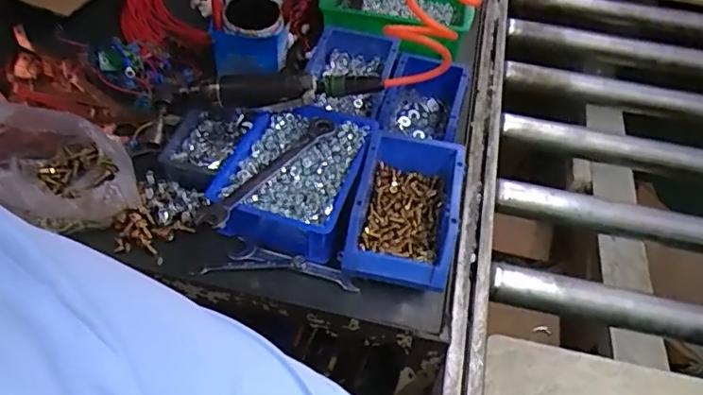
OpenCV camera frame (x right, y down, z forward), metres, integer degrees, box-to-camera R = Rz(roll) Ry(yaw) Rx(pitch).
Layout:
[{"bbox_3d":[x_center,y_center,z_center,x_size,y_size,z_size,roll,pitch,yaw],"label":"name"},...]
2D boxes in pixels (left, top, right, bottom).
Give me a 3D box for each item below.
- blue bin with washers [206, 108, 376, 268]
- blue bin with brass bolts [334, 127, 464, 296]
[{"bbox_3d":[-0.066,-0.029,0.689,0.155,0.070,0.207,14,49,8],"label":"blue bin with washers"},{"bbox_3d":[0.064,0.019,0.659,0.115,0.092,0.181,12,48,6],"label":"blue bin with brass bolts"}]

